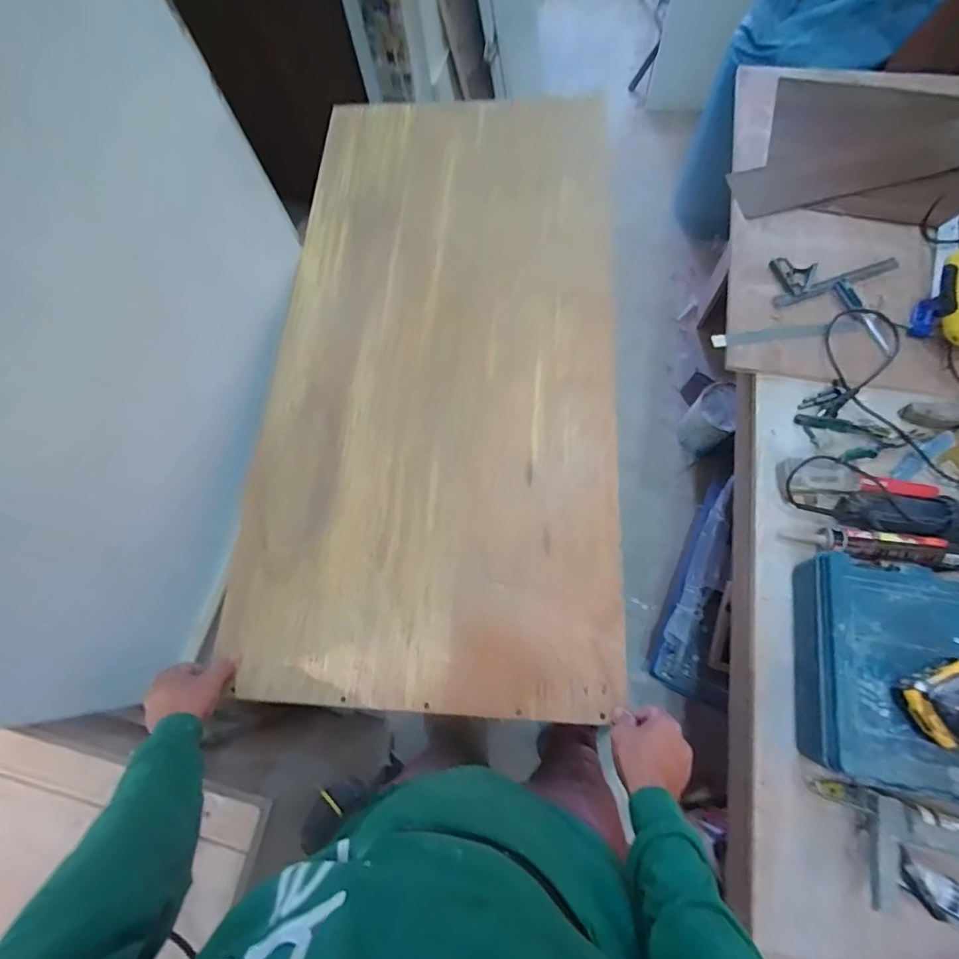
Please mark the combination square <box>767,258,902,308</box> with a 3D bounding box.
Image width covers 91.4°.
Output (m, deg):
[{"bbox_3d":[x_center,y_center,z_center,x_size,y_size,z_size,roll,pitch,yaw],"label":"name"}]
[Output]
[{"bbox_3d":[0.775,-0.474,1.048,0.299,0.016,0.116,-19,72,-2],"label":"combination square"}]

